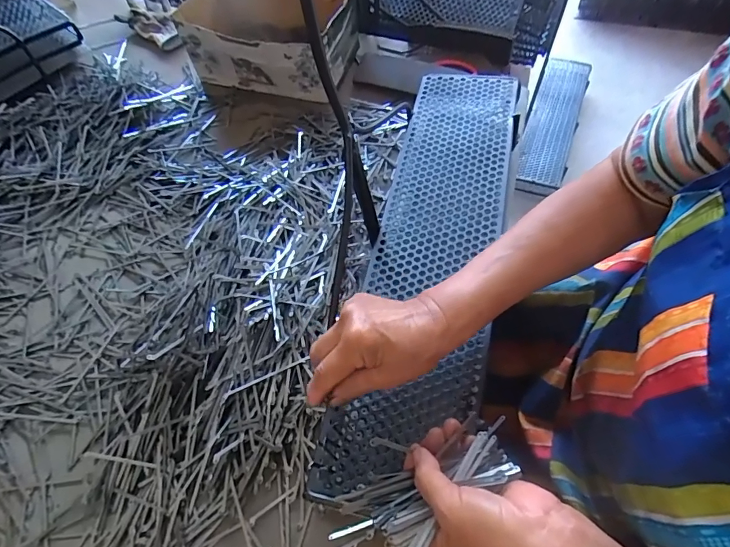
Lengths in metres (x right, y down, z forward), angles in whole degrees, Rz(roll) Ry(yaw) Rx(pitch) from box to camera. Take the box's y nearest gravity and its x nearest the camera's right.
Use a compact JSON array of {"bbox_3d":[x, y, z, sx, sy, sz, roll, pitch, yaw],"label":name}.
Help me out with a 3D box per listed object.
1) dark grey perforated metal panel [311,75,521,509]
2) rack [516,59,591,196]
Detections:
[{"bbox_3d":[0.086,-0.052,0.507,0.146,0.026,0.581,13,61,9],"label":"dark grey perforated metal panel"},{"bbox_3d":[0.587,-0.480,1.326,0.147,0.031,0.564,24,67,3],"label":"rack"}]

